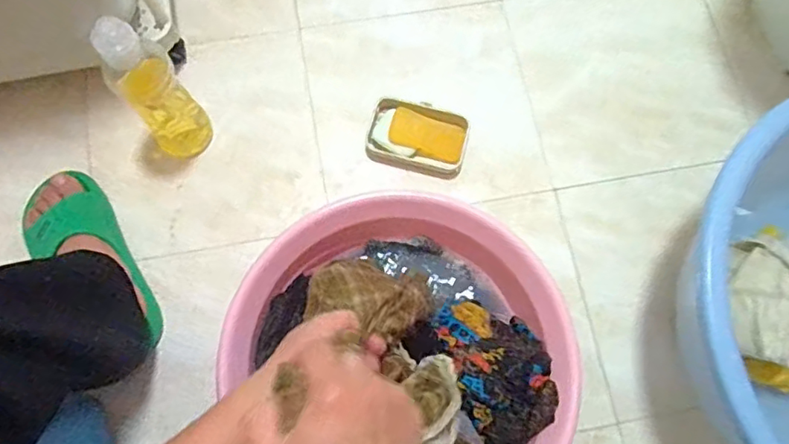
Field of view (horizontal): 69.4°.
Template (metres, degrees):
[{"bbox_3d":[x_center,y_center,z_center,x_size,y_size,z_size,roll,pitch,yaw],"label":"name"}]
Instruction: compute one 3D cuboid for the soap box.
[{"bbox_3d":[0.032,-0.113,0.767,0.131,0.031,0.086,13,74,2],"label":"soap box"}]

